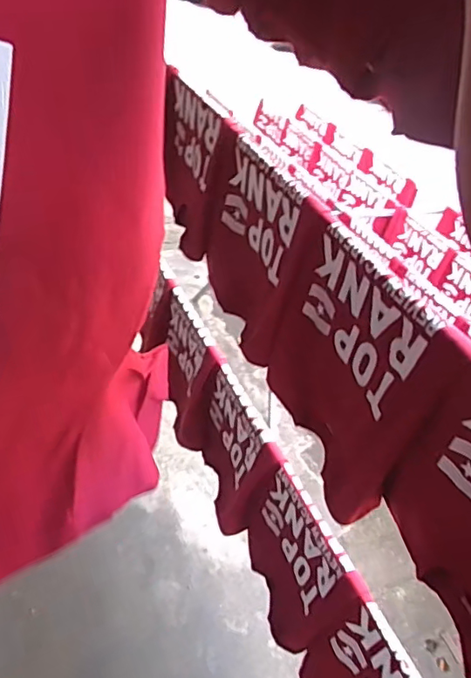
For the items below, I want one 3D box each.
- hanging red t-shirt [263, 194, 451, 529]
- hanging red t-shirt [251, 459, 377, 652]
[{"bbox_3d":[0.151,0.036,0.787,0.065,0.353,0.327,-11,47,-16],"label":"hanging red t-shirt"},{"bbox_3d":[0.117,0.463,1.093,0.088,0.342,0.289,-15,48,-19],"label":"hanging red t-shirt"}]

